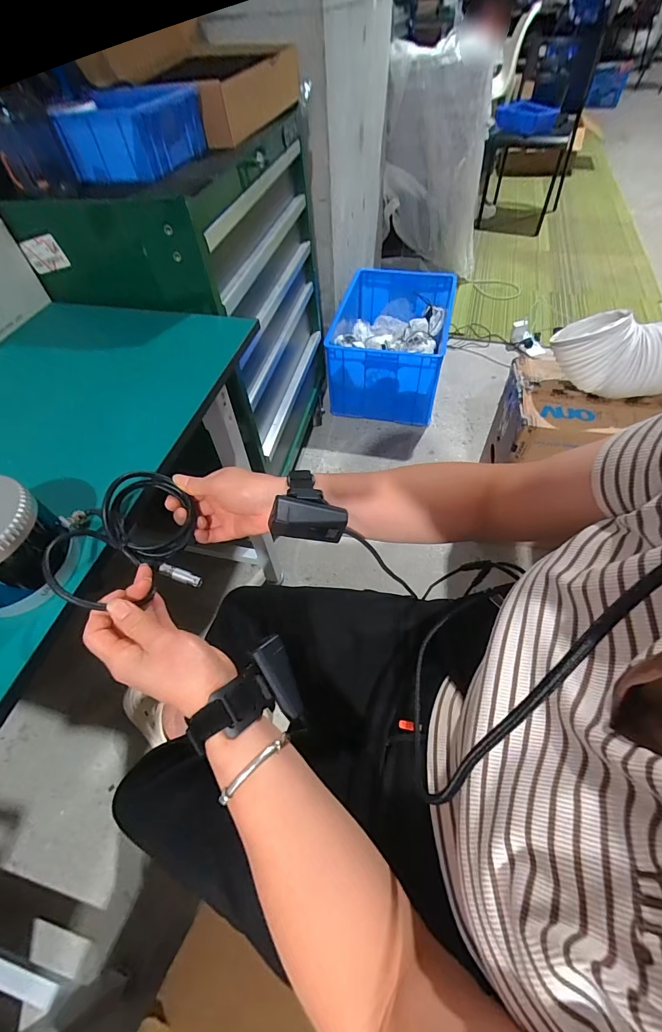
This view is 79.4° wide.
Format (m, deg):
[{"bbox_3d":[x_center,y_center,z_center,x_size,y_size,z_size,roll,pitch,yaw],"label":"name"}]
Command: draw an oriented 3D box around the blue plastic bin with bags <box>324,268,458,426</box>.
[{"bbox_3d":[0.237,-0.708,1.652,0.453,0.314,0.626,10,56,10],"label":"blue plastic bin with bags"}]

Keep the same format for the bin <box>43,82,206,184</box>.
[{"bbox_3d":[-0.322,-0.641,0.663,0.145,0.087,0.191,16,57,14],"label":"bin"}]

